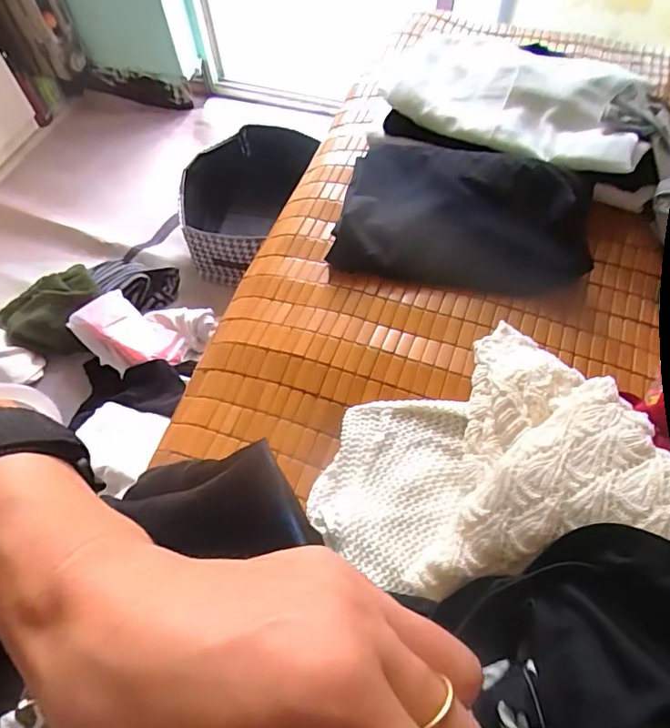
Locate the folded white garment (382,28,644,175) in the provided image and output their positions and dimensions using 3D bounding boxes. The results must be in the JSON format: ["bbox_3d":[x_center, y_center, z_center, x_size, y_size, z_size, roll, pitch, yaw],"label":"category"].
[{"bbox_3d":[0.236,-0.357,0.681,0.336,0.034,0.179,25,61,15],"label":"folded white garment"}]

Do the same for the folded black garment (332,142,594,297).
[{"bbox_3d":[0.153,-0.185,0.634,0.294,0.080,0.181,14,59,9],"label":"folded black garment"}]

